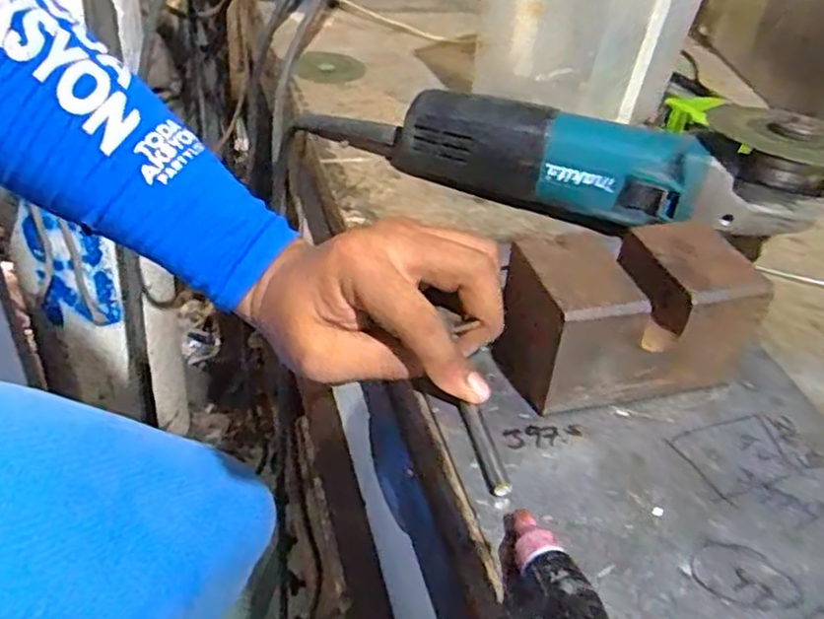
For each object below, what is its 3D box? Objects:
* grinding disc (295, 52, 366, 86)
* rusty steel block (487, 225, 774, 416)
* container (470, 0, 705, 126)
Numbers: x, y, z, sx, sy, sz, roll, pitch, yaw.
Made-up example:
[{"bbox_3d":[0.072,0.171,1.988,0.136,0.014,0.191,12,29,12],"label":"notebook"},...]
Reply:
[{"bbox_3d":[-0.073,-0.224,0.644,0.060,0.007,0.071,21,44,8],"label":"grinding disc"},{"bbox_3d":[0.102,0.003,0.345,0.117,0.067,0.064,-4,40,-14],"label":"rusty steel block"},{"bbox_3d":[0.145,-0.242,0.562,0.147,0.125,0.155,24,42,19],"label":"container"}]

